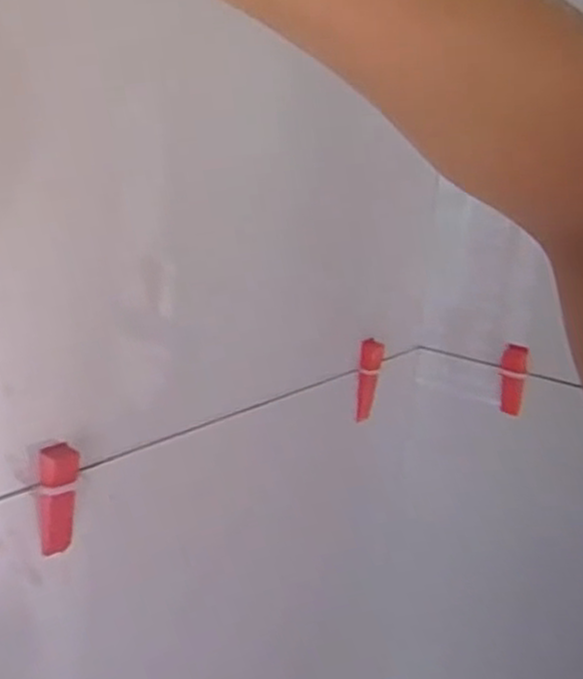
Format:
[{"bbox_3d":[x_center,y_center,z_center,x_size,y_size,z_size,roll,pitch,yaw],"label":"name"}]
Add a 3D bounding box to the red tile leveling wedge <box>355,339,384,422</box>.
[{"bbox_3d":[0.073,0.041,0.705,0.021,0.082,0.028,5,16,3],"label":"red tile leveling wedge"}]

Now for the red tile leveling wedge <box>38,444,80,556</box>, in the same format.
[{"bbox_3d":[-0.139,0.099,0.450,0.021,0.070,0.023,1,17,-12],"label":"red tile leveling wedge"}]

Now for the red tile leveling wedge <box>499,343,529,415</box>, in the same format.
[{"bbox_3d":[0.210,0.038,0.714,0.024,0.070,0.018,9,17,18],"label":"red tile leveling wedge"}]

